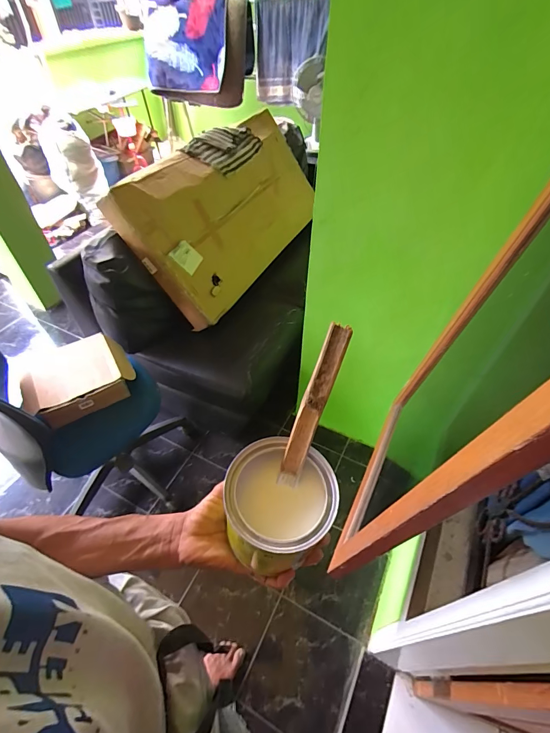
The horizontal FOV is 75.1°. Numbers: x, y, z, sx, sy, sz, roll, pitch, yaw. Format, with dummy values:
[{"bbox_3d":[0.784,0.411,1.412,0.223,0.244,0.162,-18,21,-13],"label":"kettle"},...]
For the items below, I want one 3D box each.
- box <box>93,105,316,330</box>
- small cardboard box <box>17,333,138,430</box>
[{"bbox_3d":[-0.182,-0.764,1.675,0.097,0.620,1.148,-13,34,49],"label":"box"},{"bbox_3d":[-0.663,0.037,1.207,0.329,0.123,0.252,-26,54,-20],"label":"small cardboard box"}]

